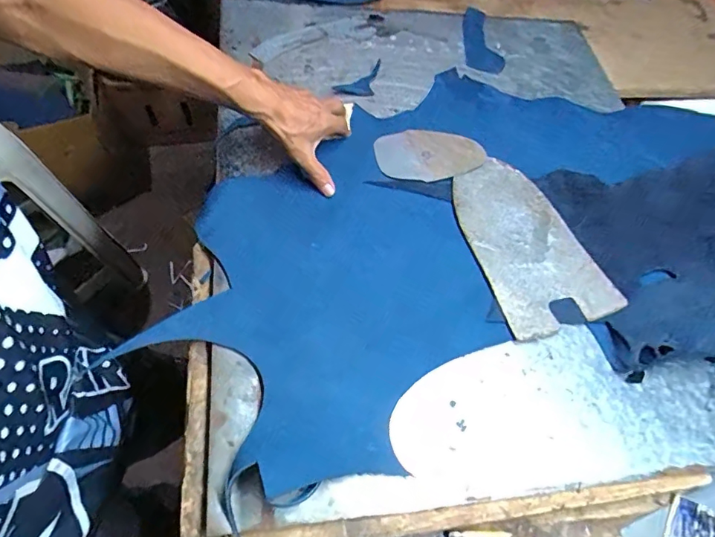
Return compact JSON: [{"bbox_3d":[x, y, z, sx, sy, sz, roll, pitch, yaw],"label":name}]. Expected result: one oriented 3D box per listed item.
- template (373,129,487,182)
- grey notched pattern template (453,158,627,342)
[{"bbox_3d":[0.097,-0.153,0.641,0.144,0.011,0.094,6,58,0],"label":"template"},{"bbox_3d":[0.202,-0.033,0.587,0.143,0.009,0.229,-16,64,-16],"label":"grey notched pattern template"}]

